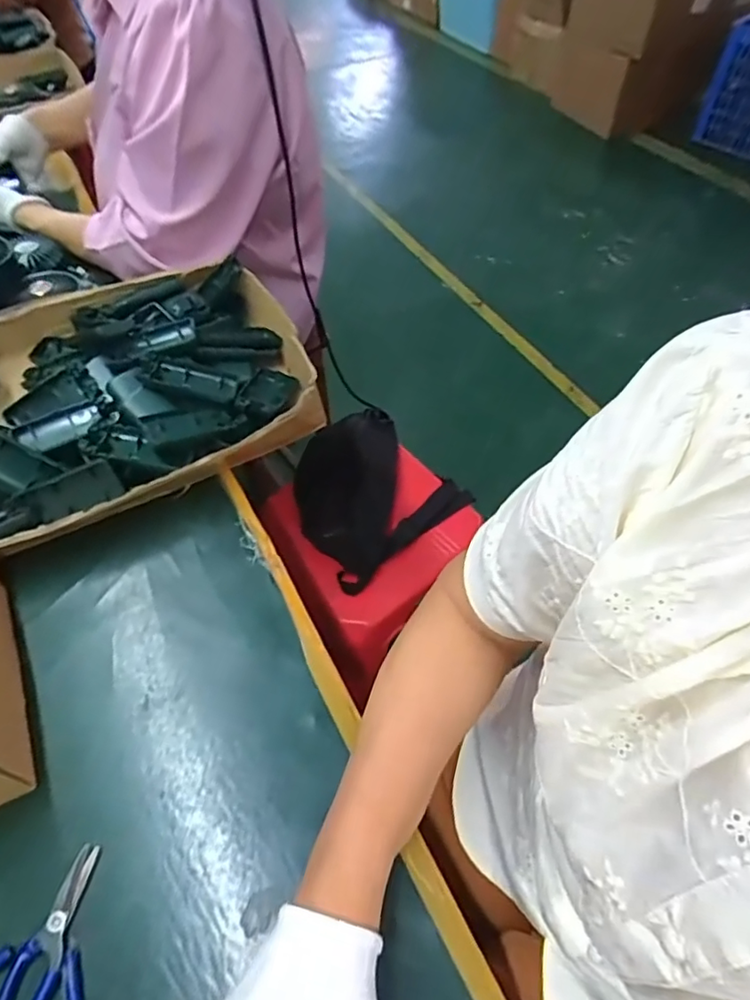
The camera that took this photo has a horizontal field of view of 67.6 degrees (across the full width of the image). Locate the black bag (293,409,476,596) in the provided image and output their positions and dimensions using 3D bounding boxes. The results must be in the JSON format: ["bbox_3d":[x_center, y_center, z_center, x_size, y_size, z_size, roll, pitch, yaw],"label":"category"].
[{"bbox_3d":[-0.015,-0.021,0.839,0.245,0.077,0.220,-36,61,-22],"label":"black bag"}]

